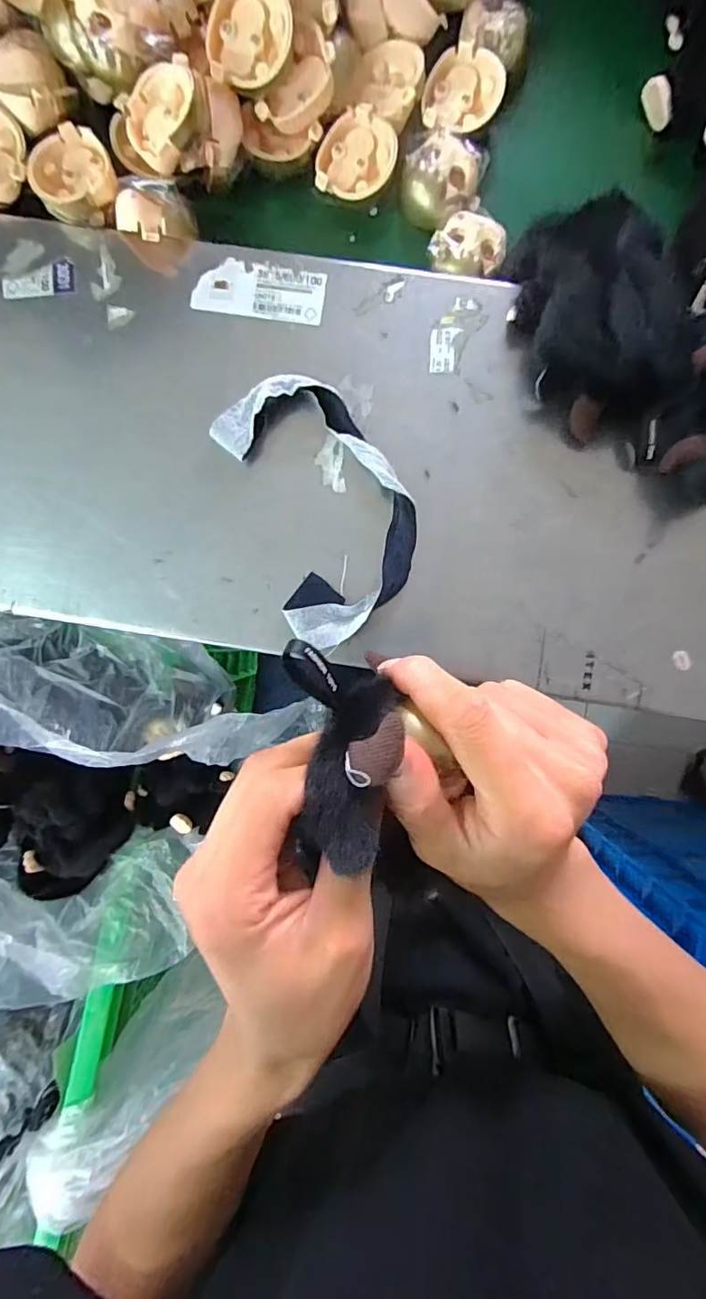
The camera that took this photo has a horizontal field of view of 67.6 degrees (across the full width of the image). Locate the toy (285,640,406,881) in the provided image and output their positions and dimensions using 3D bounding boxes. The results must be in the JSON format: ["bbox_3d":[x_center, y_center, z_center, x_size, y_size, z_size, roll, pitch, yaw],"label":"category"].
[{"bbox_3d":[-0.003,0.038,0.192,0.040,0.034,0.079,-3,91,0],"label":"toy"}]

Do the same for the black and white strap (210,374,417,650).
[{"bbox_3d":[-0.015,-0.084,0.312,0.090,0.017,0.154,-21,91,1],"label":"black and white strap"}]

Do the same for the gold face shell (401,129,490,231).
[{"bbox_3d":[0.056,-0.293,0.330,0.049,0.021,0.047,14,91,0],"label":"gold face shell"}]

